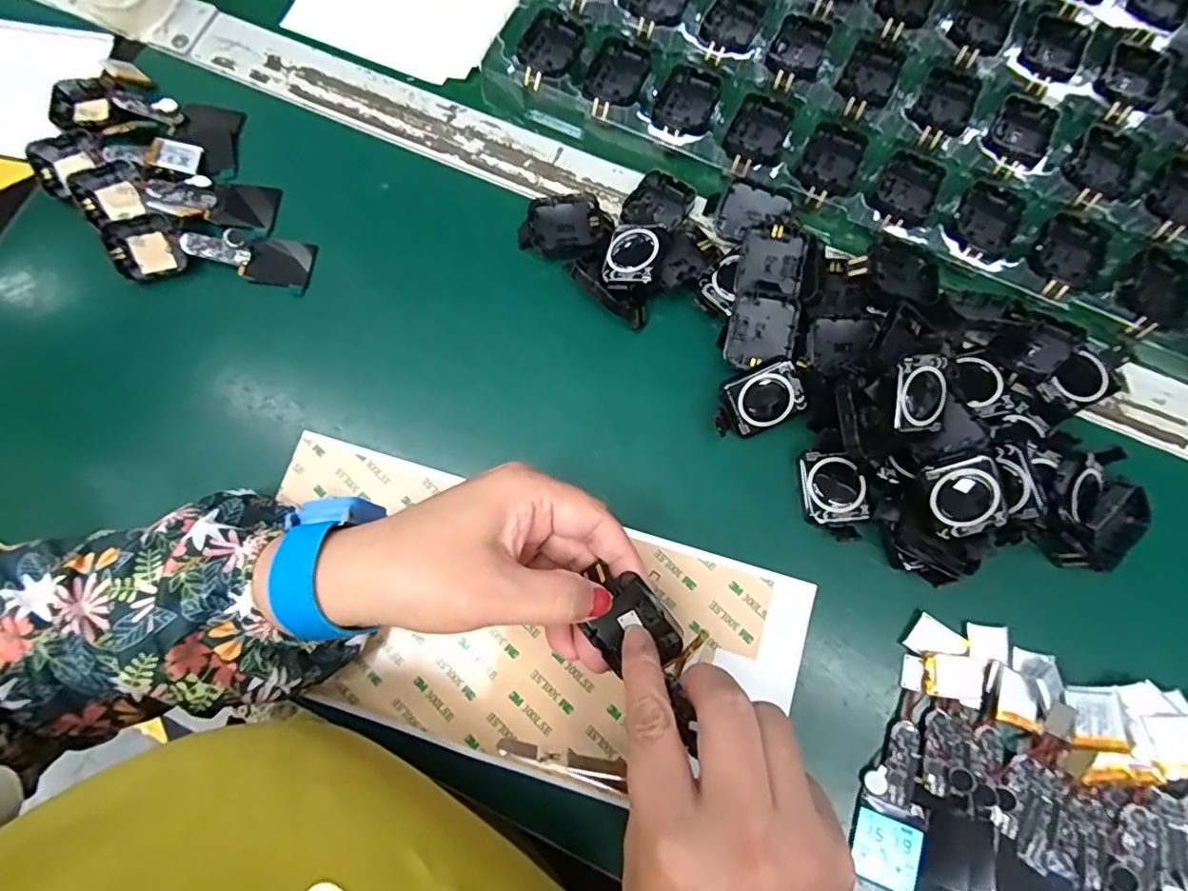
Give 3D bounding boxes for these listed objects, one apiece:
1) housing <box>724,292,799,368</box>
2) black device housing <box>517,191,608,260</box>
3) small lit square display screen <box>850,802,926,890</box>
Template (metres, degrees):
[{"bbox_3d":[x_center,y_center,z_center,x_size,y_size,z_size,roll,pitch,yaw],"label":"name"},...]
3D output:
[{"bbox_3d":[0.086,-0.059,0.286,0.033,0.011,0.037,13,90,8],"label":"housing"},{"bbox_3d":[-0.019,-0.124,0.317,0.049,0.014,0.036,-11,79,-1],"label":"black device housing"},{"bbox_3d":[0.132,0.183,0.249,0.029,0.009,0.030,19,80,5],"label":"small lit square display screen"}]

